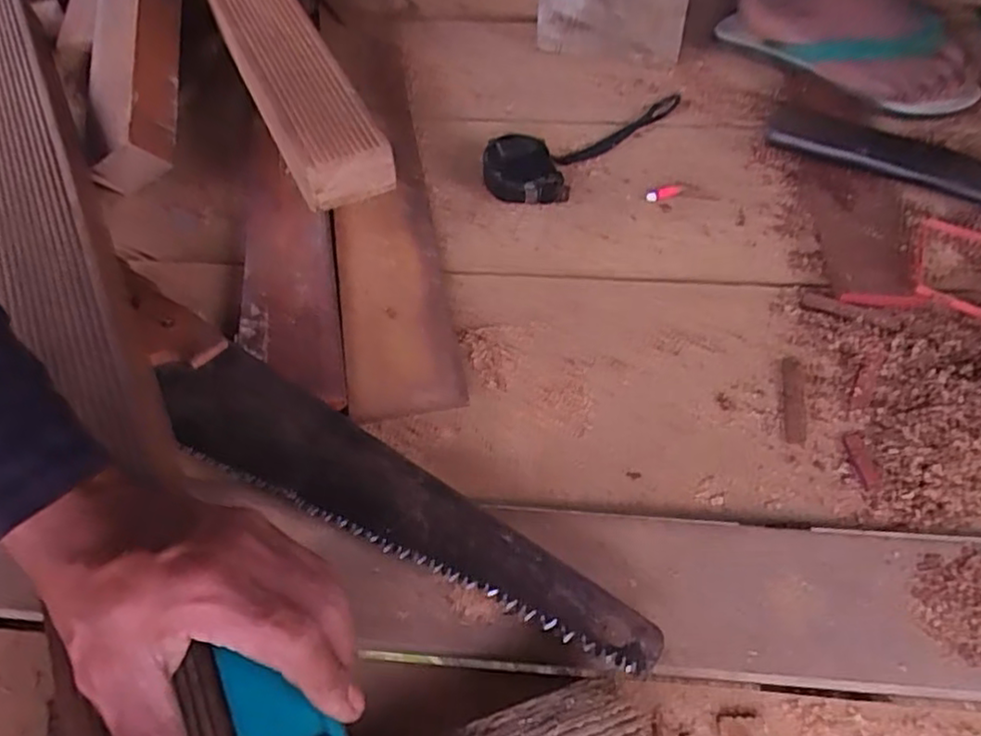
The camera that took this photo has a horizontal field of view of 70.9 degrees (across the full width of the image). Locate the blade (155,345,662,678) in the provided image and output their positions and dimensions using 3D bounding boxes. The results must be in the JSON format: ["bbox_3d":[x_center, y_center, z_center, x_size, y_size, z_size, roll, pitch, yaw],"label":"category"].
[{"bbox_3d":[-0.073,0.082,0.417,0.351,0.008,0.071,29,62,23],"label":"blade"}]

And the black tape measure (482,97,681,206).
[{"bbox_3d":[0.087,-0.218,0.617,0.067,0.036,0.225,34,64,24],"label":"black tape measure"}]

